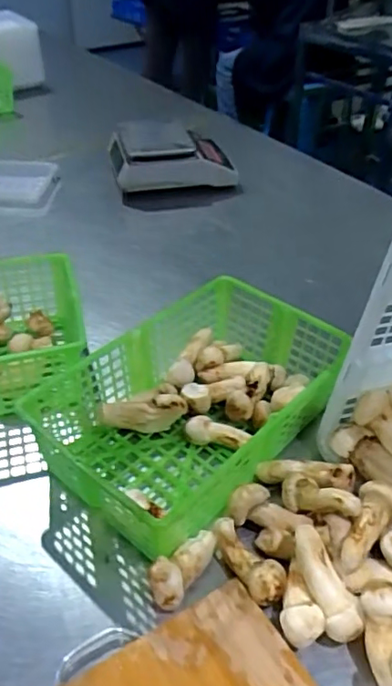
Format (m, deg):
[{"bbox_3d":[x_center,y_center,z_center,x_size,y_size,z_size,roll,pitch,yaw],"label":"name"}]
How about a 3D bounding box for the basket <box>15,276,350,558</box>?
[{"bbox_3d":[-0.002,0.059,0.661,0.234,0.100,0.322,26,45,28],"label":"basket"}]

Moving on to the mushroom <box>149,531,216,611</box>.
[{"bbox_3d":[-0.013,0.204,0.531,0.033,0.028,0.078,23,44,25],"label":"mushroom"}]

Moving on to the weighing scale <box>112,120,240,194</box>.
[{"bbox_3d":[-0.052,-0.401,1.212,0.251,0.110,0.180,-9,40,-12],"label":"weighing scale"}]

